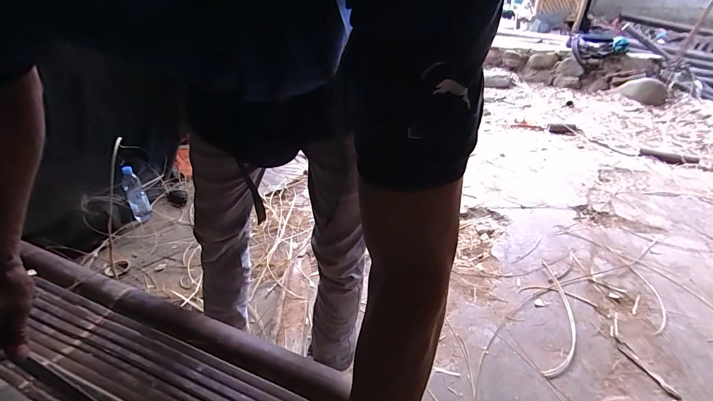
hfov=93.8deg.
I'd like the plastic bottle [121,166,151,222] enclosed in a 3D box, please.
[{"bbox_3d":[-0.910,-0.026,1.372,0.068,0.227,0.059,-18,11,-20],"label":"plastic bottle"}]

